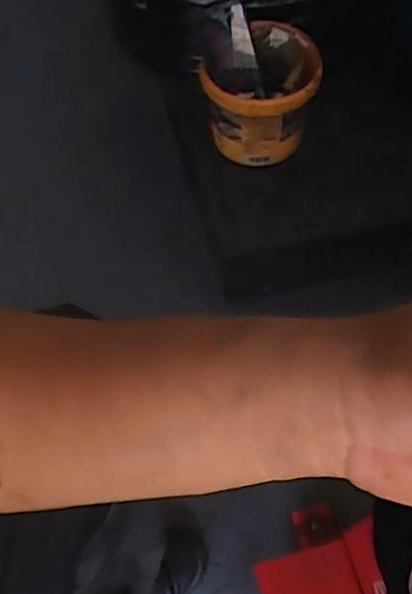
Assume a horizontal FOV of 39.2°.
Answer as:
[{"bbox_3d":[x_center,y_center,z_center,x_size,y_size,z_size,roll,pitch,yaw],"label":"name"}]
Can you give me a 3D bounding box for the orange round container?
[{"bbox_3d":[0.089,-0.320,0.929,0.161,0.151,0.167,0,58,0],"label":"orange round container"}]

